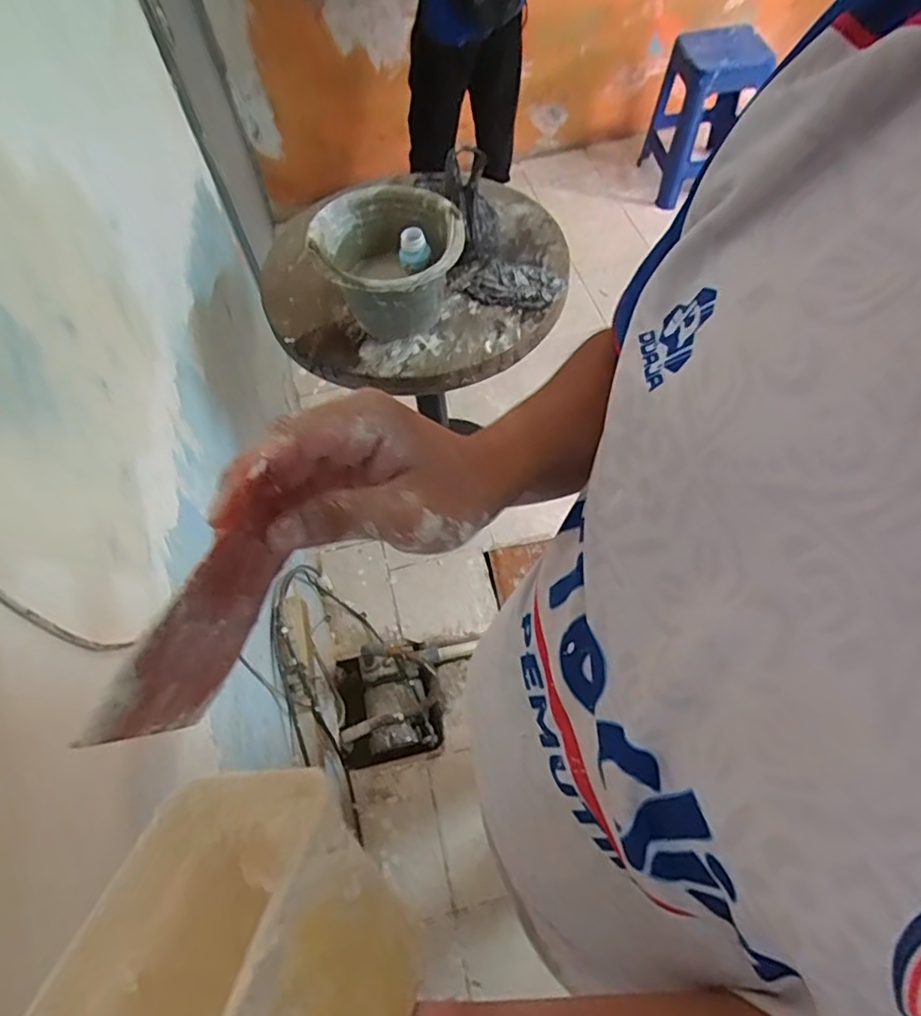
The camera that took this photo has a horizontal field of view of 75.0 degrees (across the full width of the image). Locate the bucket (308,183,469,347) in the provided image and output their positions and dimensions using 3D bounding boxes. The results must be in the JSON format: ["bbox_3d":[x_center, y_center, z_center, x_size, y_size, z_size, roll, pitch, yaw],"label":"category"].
[{"bbox_3d":[-0.116,-0.402,1.020,0.227,0.162,0.257,-28,64,-13],"label":"bucket"}]

